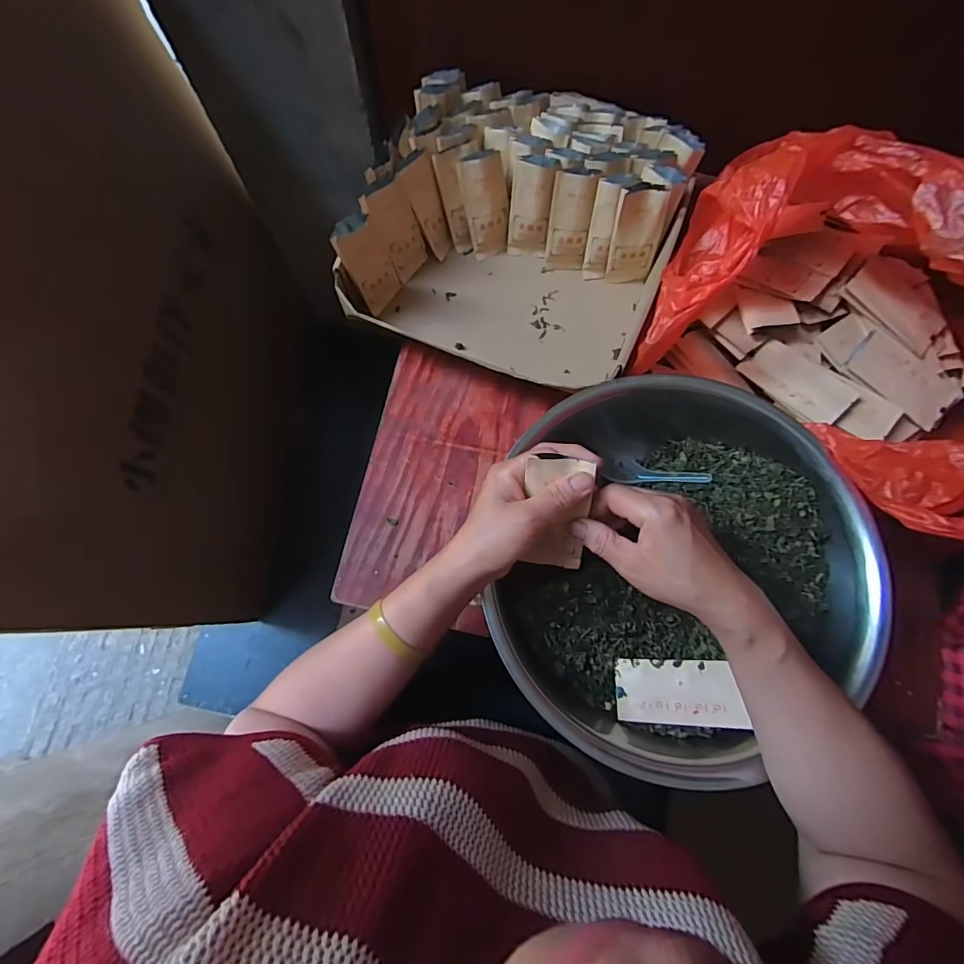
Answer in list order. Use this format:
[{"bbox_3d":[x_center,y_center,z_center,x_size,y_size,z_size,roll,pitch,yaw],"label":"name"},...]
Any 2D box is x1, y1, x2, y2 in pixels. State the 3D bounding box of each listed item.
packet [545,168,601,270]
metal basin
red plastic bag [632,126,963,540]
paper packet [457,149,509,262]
[{"bbox_3d":[0.101,-0.297,0.557,0.046,0.106,0.017,3,52,0],"label":"packet"},{"bbox_3d":[0.166,0.076,0.465,0.330,0.124,0.325,0,75,-1],"label":"metal basin"},{"bbox_3d":[0.348,-0.160,0.450,0.339,0.202,0.310,41,78,9],"label":"red plastic bag"},{"bbox_3d":[0.006,-0.322,0.569,0.048,0.110,0.015,-20,49,-6],"label":"paper packet"}]

